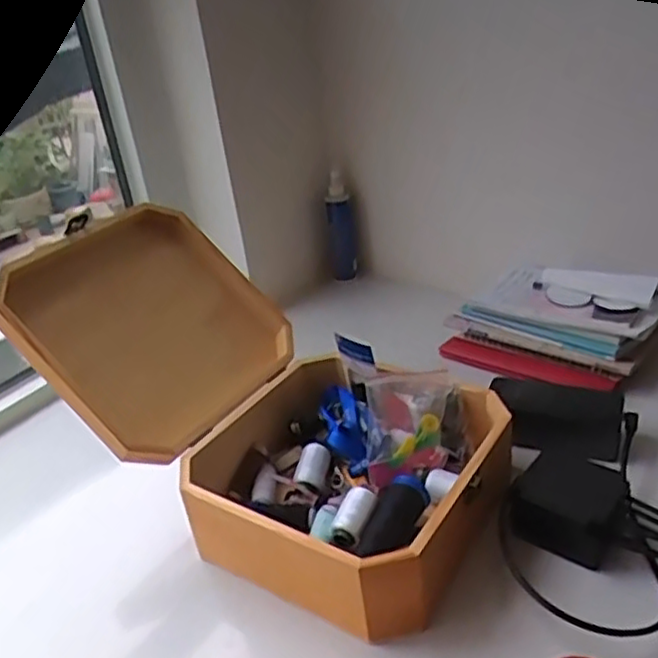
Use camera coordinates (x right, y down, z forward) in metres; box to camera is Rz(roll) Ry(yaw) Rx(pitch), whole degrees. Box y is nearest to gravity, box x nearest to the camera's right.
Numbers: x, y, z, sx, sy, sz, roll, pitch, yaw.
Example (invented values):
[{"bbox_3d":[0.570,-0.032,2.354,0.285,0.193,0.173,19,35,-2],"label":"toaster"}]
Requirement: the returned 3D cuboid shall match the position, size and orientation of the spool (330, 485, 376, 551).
[{"bbox_3d":[0.021,0.163,0.596,0.031,0.028,0.048,9,33,26],"label":"spool"}]

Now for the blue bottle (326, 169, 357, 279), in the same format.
[{"bbox_3d":[0.018,-0.157,1.051,0.038,0.184,0.042,-6,29,2],"label":"blue bottle"}]

